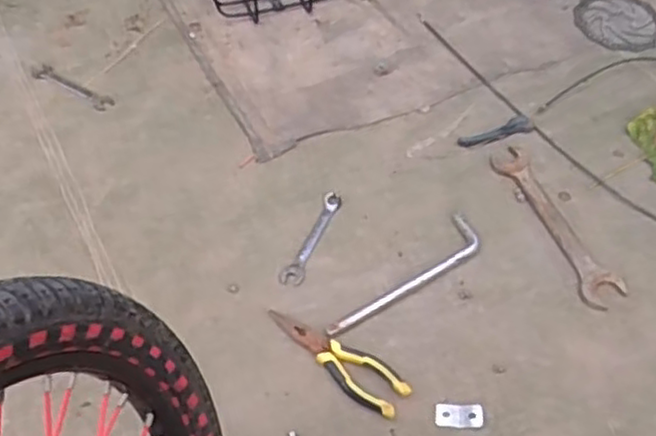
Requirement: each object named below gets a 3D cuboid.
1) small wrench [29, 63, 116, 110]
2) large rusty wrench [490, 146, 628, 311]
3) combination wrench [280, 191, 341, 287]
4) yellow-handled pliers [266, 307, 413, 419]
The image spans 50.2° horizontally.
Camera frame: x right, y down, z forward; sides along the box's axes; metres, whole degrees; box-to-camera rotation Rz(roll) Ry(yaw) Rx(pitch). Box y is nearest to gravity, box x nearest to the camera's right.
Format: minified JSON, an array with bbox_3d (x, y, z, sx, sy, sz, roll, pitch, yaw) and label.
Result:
[{"bbox_3d":[-0.396,-0.202,1.082,0.153,0.004,0.032,28,58,17],"label":"small wrench"},{"bbox_3d":[0.307,0.005,0.951,0.058,0.010,0.265,-17,57,-14],"label":"large rusty wrench"},{"bbox_3d":[-0.019,0.025,0.931,0.029,0.006,0.154,21,56,13],"label":"combination wrench"},{"bbox_3d":[0.008,0.162,0.819,0.187,0.012,0.055,33,59,19],"label":"yellow-handled pliers"}]

